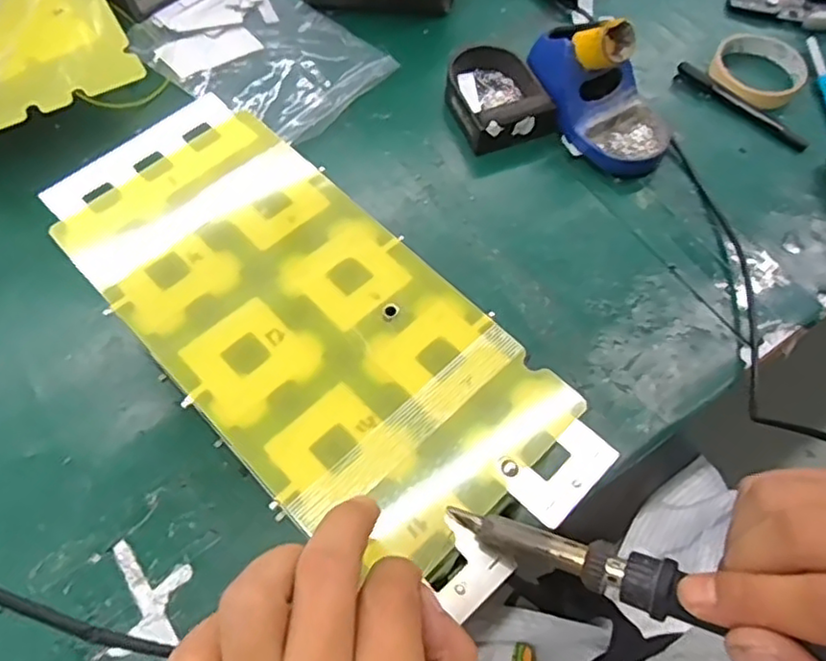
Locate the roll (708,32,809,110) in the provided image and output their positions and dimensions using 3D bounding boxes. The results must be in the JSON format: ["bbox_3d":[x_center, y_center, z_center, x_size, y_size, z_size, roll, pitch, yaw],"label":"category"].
[{"bbox_3d":[0.333,-0.253,0.624,0.085,0.018,0.091,1,65,-1],"label":"roll"}]

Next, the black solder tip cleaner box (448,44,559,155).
[{"bbox_3d":[0.074,-0.218,0.590,0.080,0.034,0.105,-16,67,-9],"label":"black solder tip cleaner box"}]

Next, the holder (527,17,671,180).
[{"bbox_3d":[0.165,-0.211,0.562,0.150,0.080,0.086,42,71,16],"label":"holder"}]

